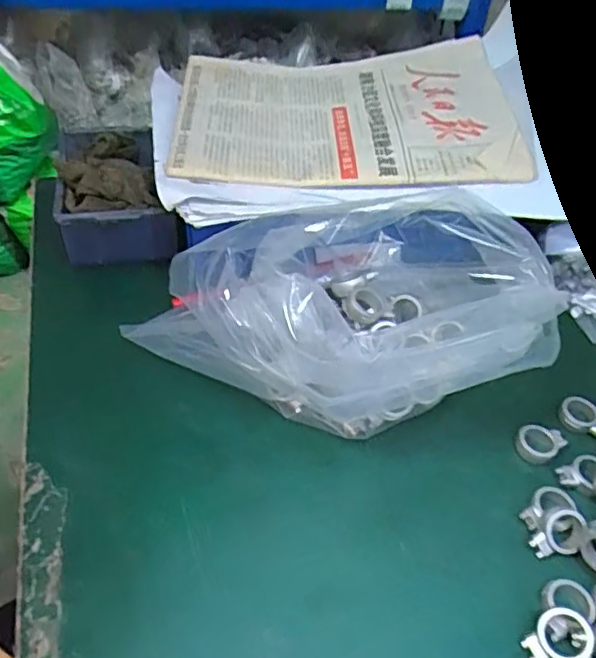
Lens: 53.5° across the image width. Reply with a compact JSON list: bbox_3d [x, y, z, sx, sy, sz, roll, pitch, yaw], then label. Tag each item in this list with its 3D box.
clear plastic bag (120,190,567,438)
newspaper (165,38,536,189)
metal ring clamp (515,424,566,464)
[{"bbox_3d":[0.022,-0.005,0.395,0.258,0.107,0.126,-3,44,-9],"label":"clear plastic bag"},{"bbox_3d":[0.037,-0.177,0.480,0.269,0.046,0.194,5,43,0],"label":"newspaper"},{"bbox_3d":[0.161,0.075,0.392,0.031,0.008,0.024,-18,48,-22],"label":"metal ring clamp"}]

